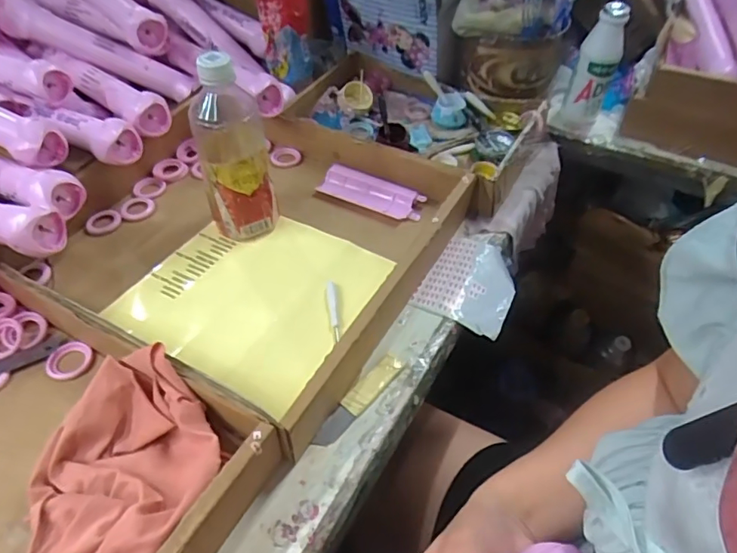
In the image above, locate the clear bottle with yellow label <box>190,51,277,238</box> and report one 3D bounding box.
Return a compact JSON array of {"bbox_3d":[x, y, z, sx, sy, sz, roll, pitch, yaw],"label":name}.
[{"bbox_3d":[-0.134,-0.122,0.530,0.068,0.186,0.064,-16,51,-15],"label":"clear bottle with yellow label"}]

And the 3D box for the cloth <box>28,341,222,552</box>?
[{"bbox_3d":[-0.175,0.137,0.377,0.134,0.053,0.162,-19,51,-17],"label":"cloth"}]

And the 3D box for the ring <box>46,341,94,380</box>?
[{"bbox_3d":[-0.264,0.074,0.473,0.038,0.006,0.036,1,48,-1],"label":"ring"}]

